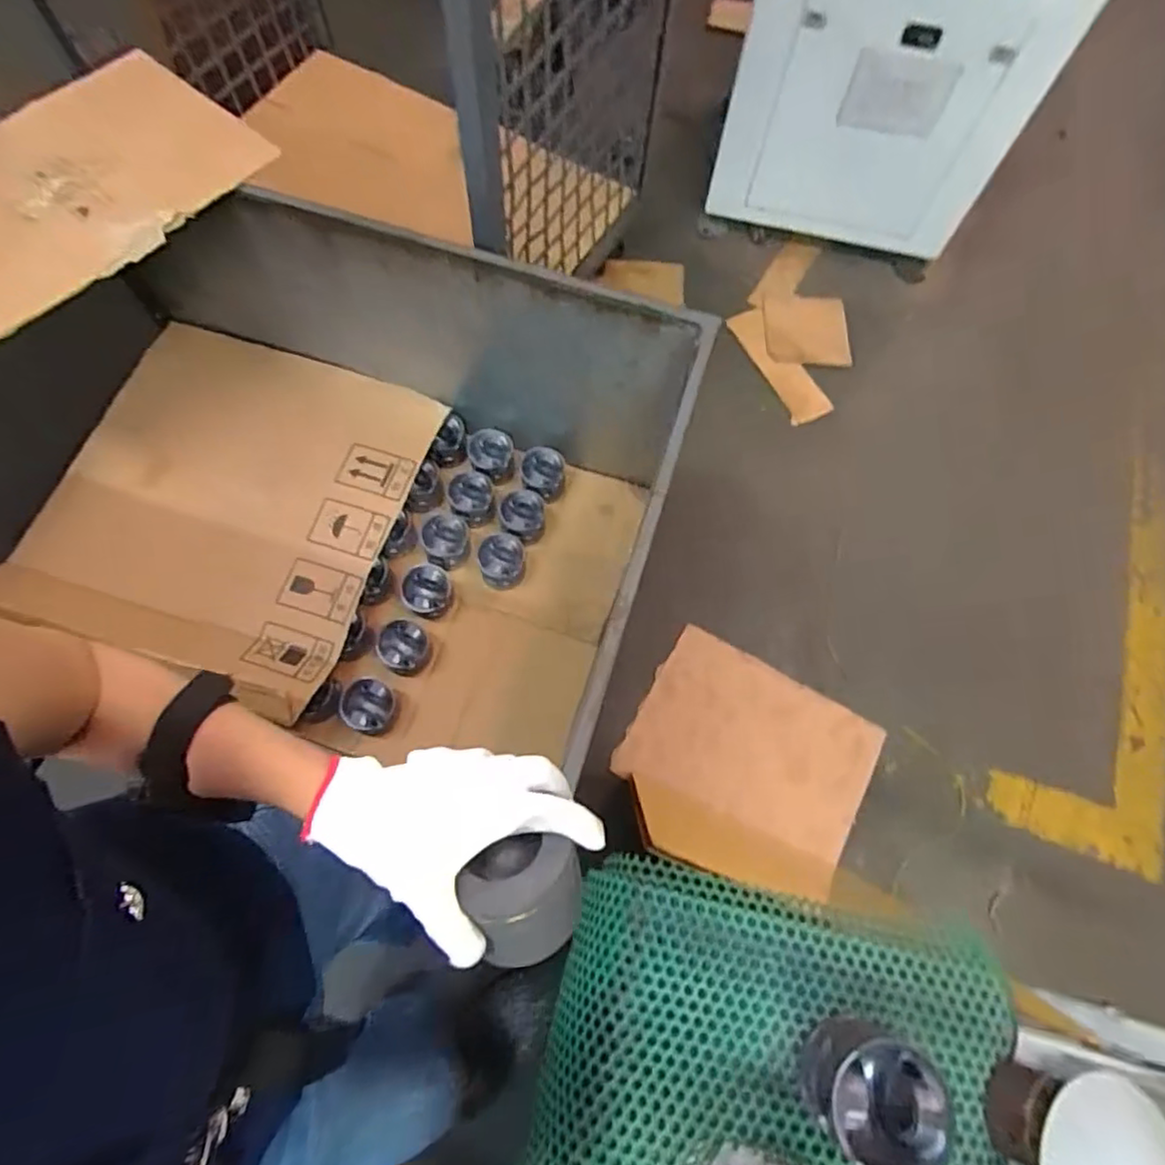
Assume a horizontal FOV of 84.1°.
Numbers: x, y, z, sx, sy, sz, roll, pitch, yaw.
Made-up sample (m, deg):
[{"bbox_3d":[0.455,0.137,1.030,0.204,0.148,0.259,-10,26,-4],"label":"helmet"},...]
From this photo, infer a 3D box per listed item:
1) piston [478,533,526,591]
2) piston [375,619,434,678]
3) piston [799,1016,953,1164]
[{"bbox_3d":[-0.154,-0.036,1.254,0.086,0.081,0.091,1,69,-2],"label":"piston"},{"bbox_3d":[-0.326,0.122,1.187,0.085,0.083,0.082,1,69,-2],"label":"piston"},{"bbox_3d":[0.221,0.392,0.495,0.089,0.074,0.083,1,69,-2],"label":"piston"}]

